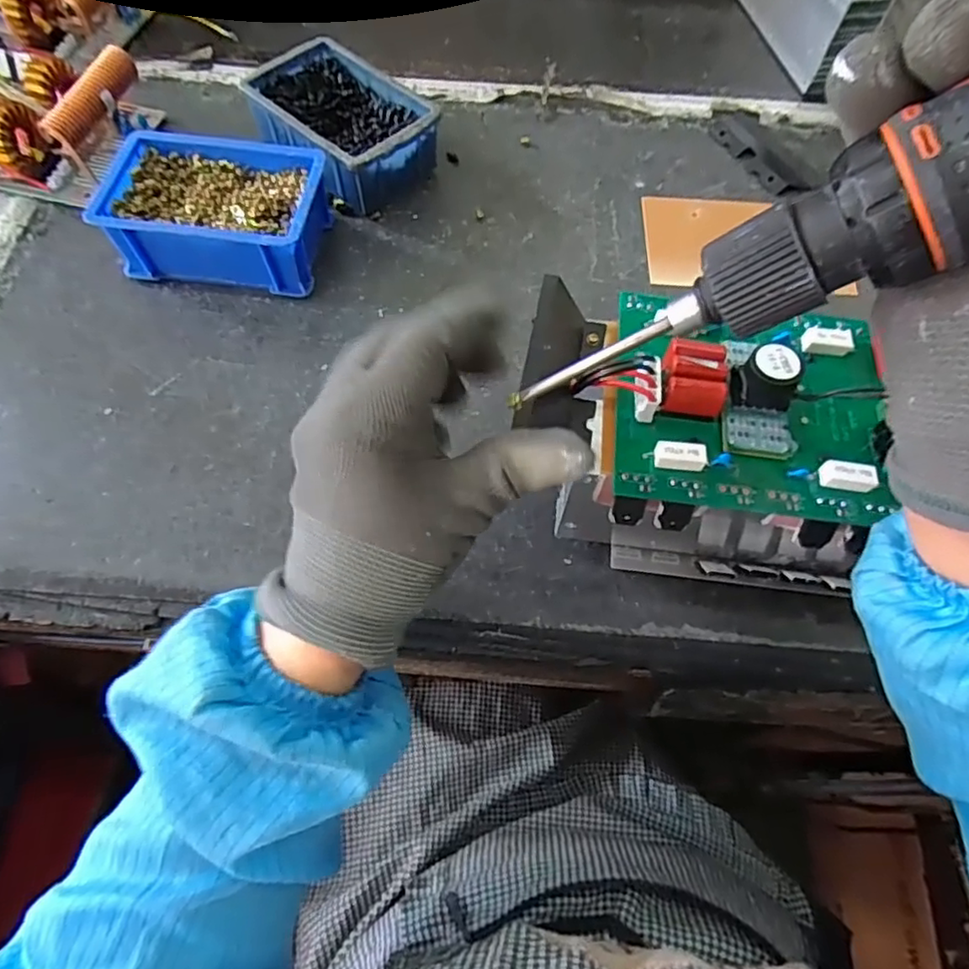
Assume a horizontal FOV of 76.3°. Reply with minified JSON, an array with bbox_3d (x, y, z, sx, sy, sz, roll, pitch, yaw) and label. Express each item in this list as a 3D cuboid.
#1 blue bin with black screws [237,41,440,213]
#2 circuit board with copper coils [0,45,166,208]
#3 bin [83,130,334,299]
[{"bbox_3d":[-0.117,-0.294,0.508,0.102,0.054,0.152,-40,72,-18],"label":"blue bin with black screws"},{"bbox_3d":[-0.410,-0.308,0.501,0.229,0.060,0.136,20,65,8],"label":"circuit board with copper coils"},{"bbox_3d":[-0.193,-0.197,0.453,0.147,0.053,0.108,4,64,0],"label":"bin"}]

